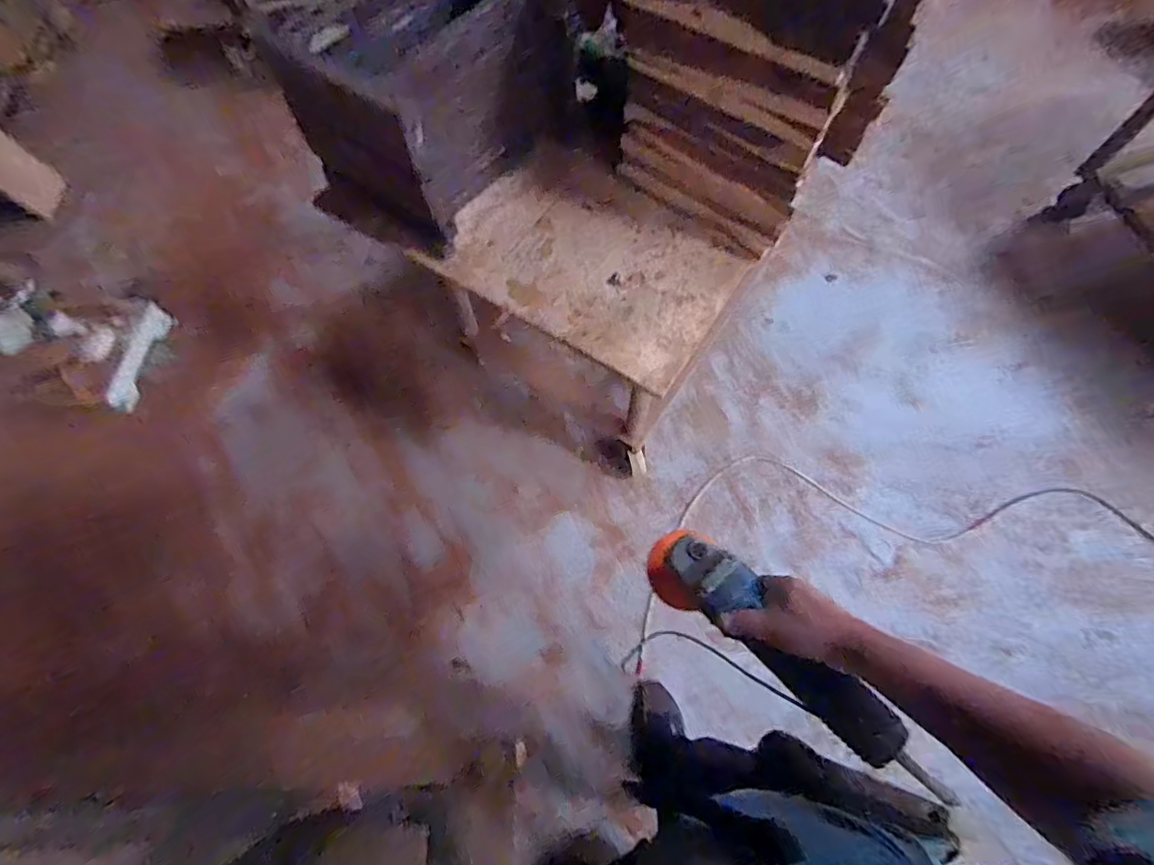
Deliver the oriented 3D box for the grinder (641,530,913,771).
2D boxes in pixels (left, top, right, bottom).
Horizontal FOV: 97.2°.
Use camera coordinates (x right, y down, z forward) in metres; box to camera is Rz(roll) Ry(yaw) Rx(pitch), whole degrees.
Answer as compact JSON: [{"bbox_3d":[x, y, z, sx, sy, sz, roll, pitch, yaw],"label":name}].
[{"bbox_3d":[0.194,0.214,0.537,0.078,0.093,0.282,-43,68,-10],"label":"grinder"}]

